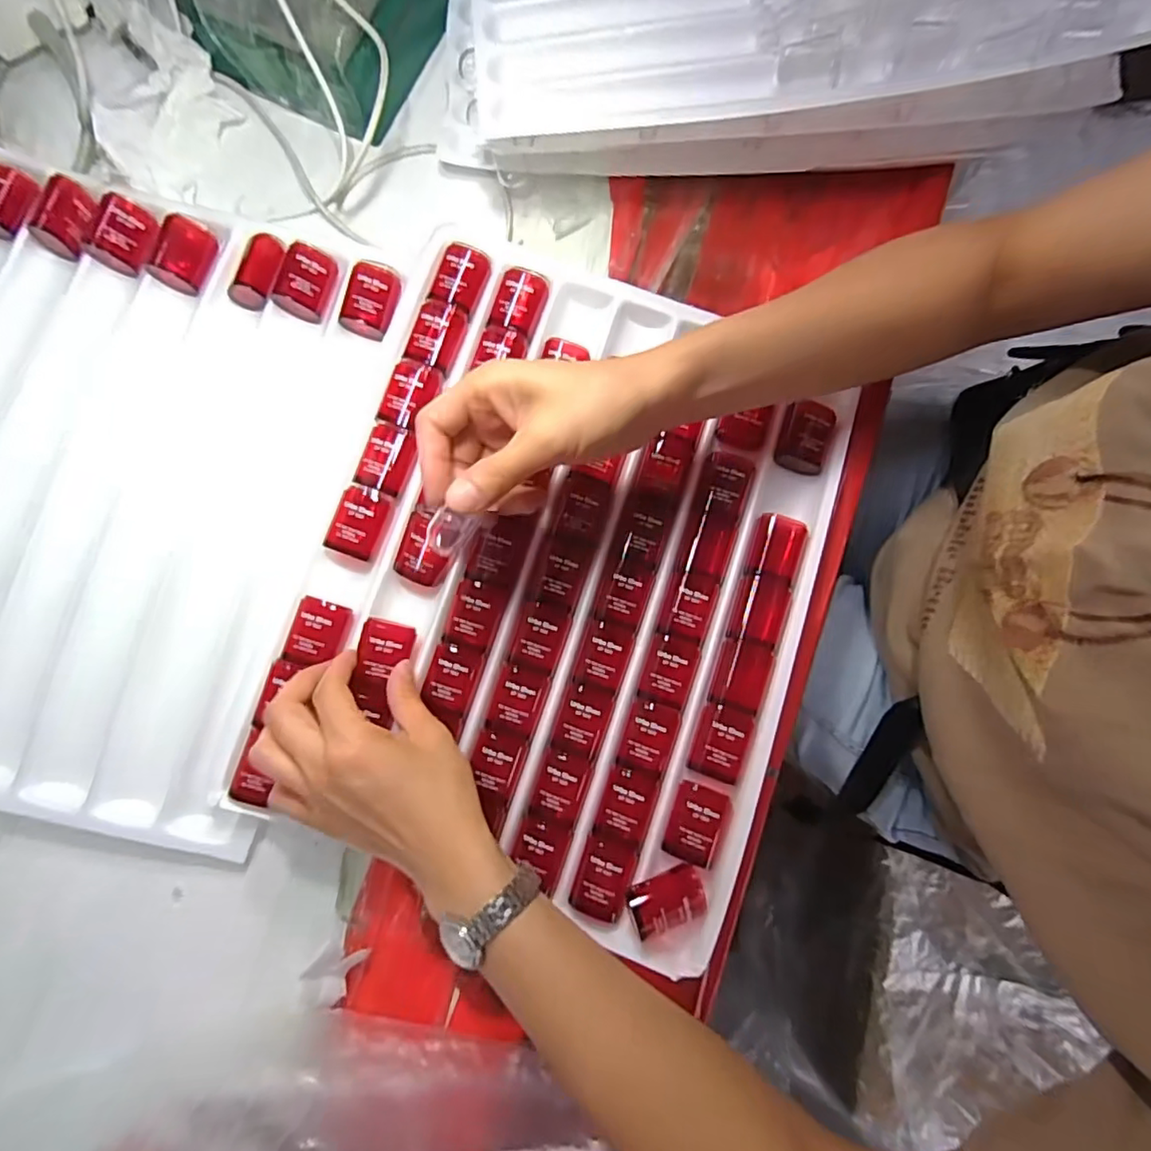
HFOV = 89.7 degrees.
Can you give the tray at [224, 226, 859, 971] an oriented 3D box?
[{"bbox_3d":[-0.008,-0.009,0.355,0.291,0.031,0.373,17,80,2],"label":"tray"}]

